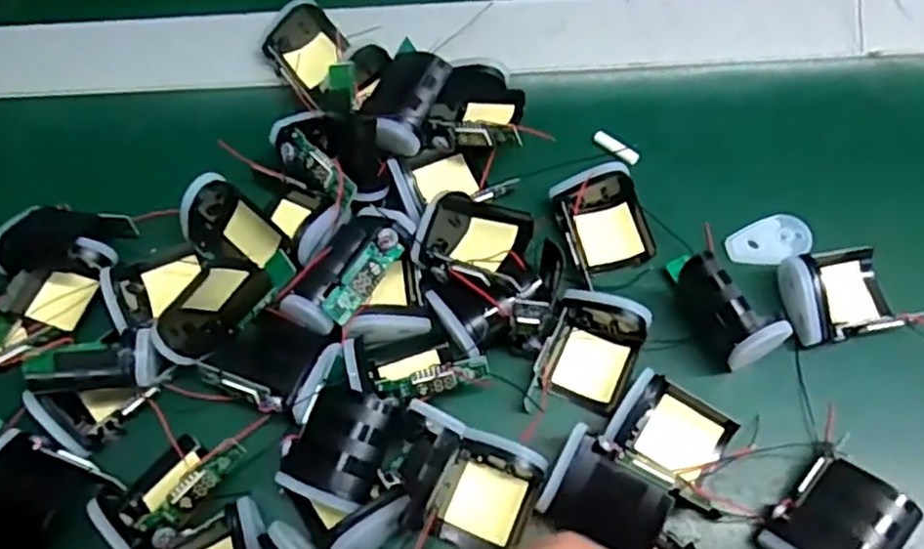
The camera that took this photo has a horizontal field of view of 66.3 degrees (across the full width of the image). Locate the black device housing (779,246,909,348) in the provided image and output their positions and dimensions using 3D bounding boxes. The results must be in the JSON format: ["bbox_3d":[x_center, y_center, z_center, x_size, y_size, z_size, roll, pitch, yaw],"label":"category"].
[{"bbox_3d":[0.153,0.006,0.286,0.042,0.019,0.039,-10,66,-1],"label":"black device housing"}]

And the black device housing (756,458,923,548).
[{"bbox_3d":[0.130,0.088,0.247,0.041,0.027,0.032,-41,70,-15],"label":"black device housing"}]

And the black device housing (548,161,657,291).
[{"bbox_3d":[0.062,-0.022,0.306,0.037,0.017,0.046,-15,66,-3],"label":"black device housing"}]

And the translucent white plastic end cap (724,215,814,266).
[{"bbox_3d":[0.133,-0.014,0.306,0.035,0.005,0.021,-23,67,-6],"label":"translucent white plastic end cap"}]

